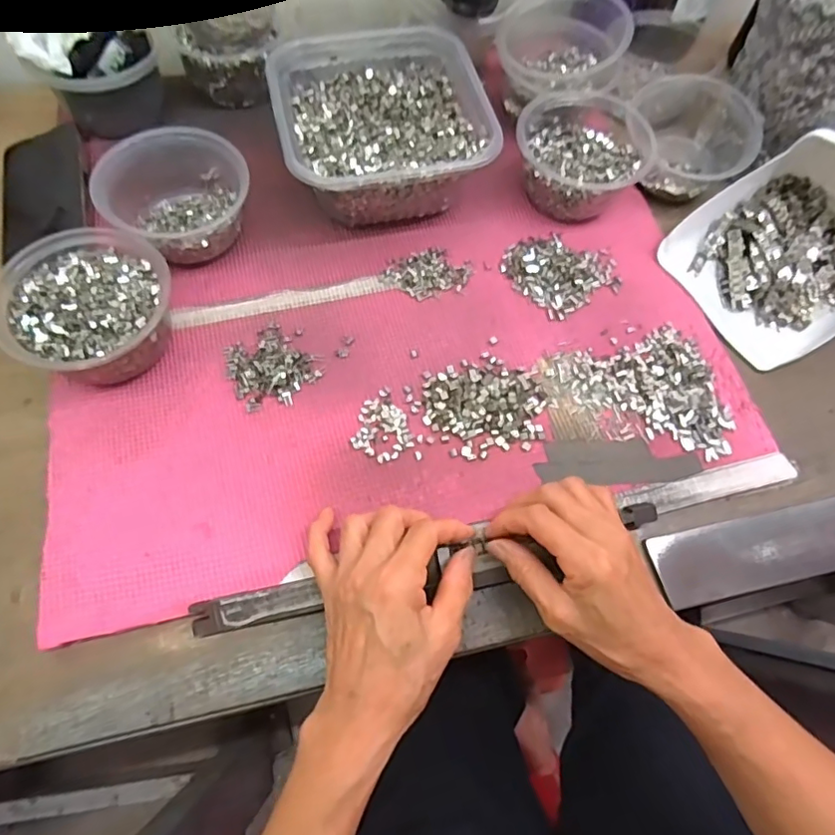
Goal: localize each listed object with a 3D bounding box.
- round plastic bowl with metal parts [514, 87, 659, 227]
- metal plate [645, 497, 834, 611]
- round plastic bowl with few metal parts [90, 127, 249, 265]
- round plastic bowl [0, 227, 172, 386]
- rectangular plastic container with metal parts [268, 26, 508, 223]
[{"bbox_3d":[0.145,-0.234,0.501,0.113,0.061,0.115,1,67,-3],"label":"round plastic bowl with metal parts"},{"bbox_3d":[0.288,0.086,0.401,0.240,0.008,0.049,-11,68,-7],"label":"metal plate"},{"bbox_3d":[-0.191,-0.175,0.452,0.111,0.070,0.091,-42,75,-18],"label":"round plastic bowl with few metal parts"},{"bbox_3d":[-0.236,-0.079,0.412,0.111,0.059,0.109,1,67,-3],"label":"round plastic bowl"},{"bbox_3d":[-0.034,-0.257,0.494,0.169,0.076,0.174,-11,68,-8],"label":"rectangular plastic container with metal parts"}]

